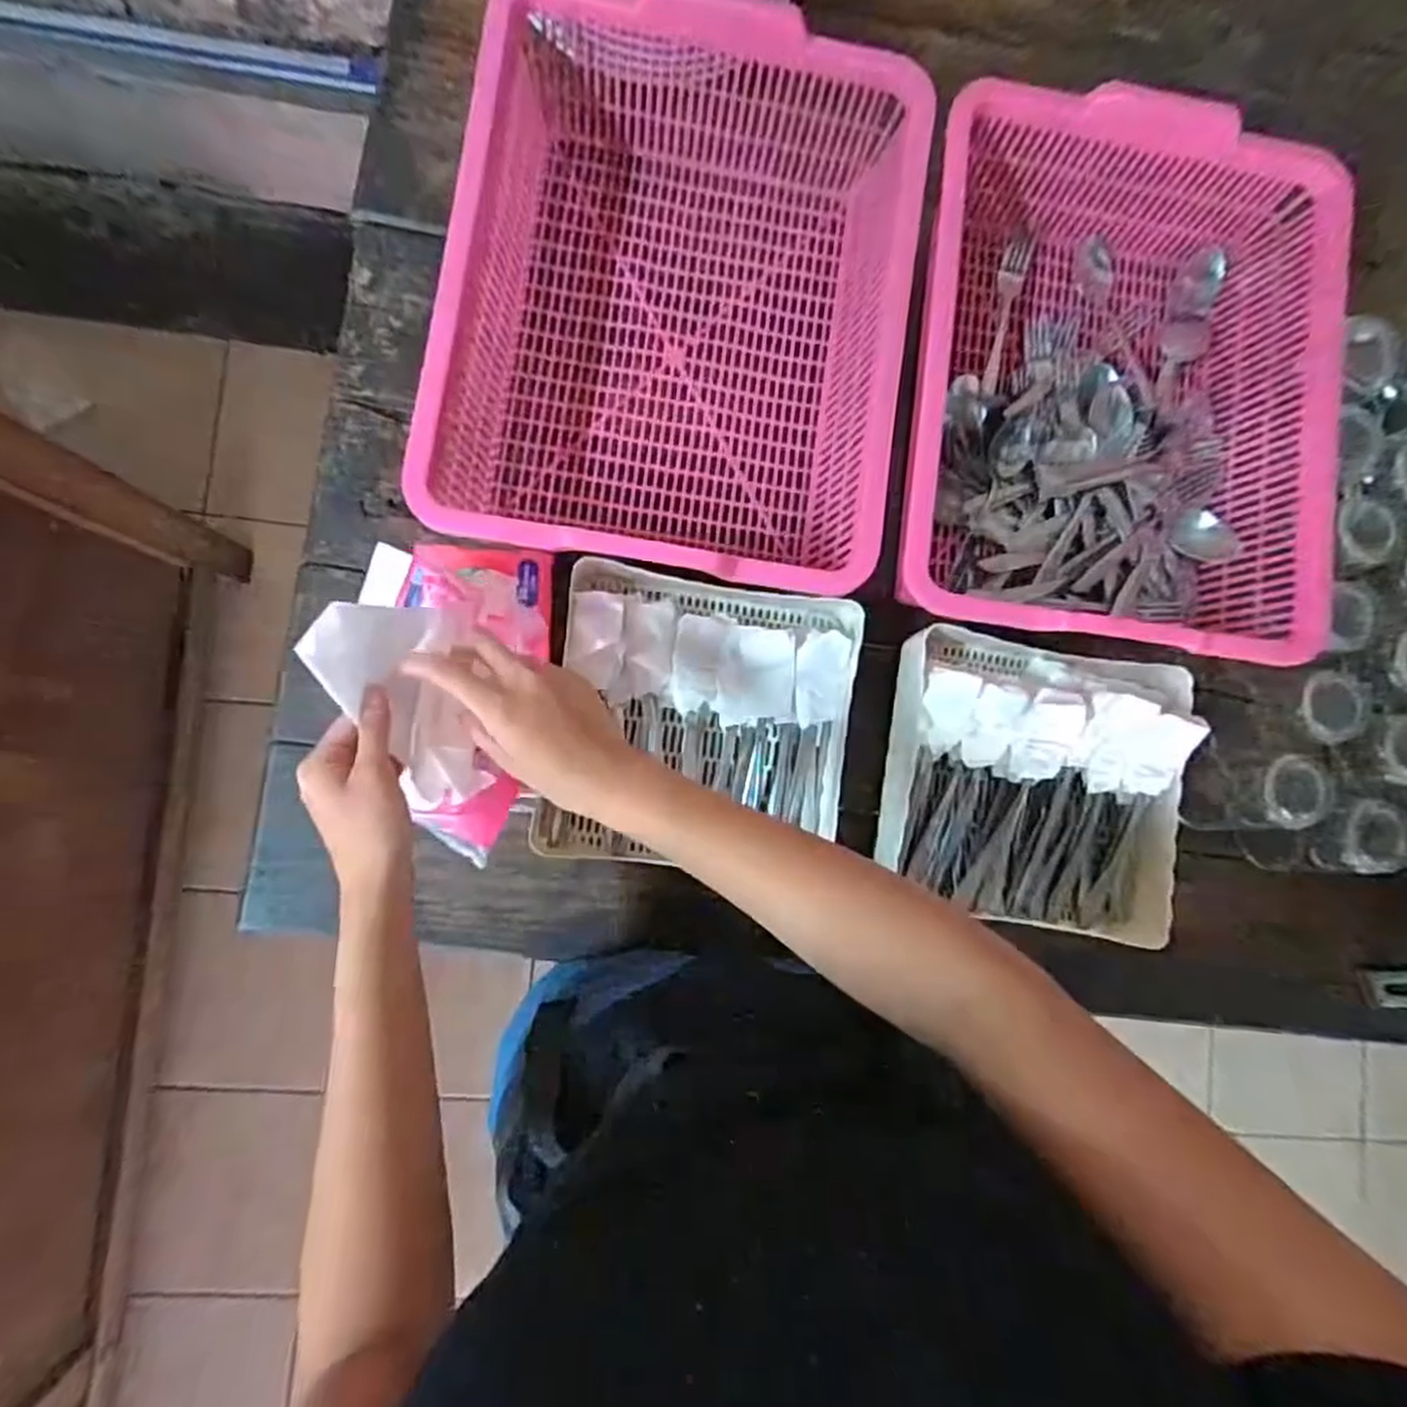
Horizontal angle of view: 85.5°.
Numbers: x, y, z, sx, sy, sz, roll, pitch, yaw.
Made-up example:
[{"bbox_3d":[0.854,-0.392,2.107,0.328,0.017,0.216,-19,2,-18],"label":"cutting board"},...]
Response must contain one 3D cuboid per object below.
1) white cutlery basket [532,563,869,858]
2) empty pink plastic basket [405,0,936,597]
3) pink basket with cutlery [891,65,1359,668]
[{"bbox_3d":[0.001,0.017,0.561,0.217,0.057,0.209,8,84,-5],"label":"white cutlery basket"},{"bbox_3d":[-0.018,-0.272,0.551,0.301,0.125,0.371,9,84,-5],"label":"empty pink plastic basket"},{"bbox_3d":[0.296,-0.235,0.569,0.293,0.111,0.379,6,85,-6],"label":"pink basket with cutlery"}]

